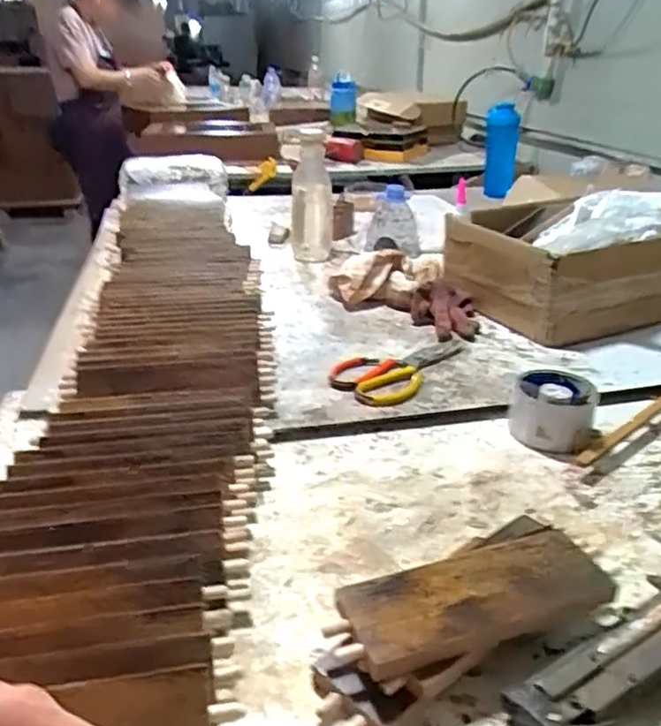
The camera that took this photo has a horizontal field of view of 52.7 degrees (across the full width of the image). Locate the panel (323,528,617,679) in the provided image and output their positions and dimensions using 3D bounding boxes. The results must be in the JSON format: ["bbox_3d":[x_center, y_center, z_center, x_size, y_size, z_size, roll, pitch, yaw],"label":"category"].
[{"bbox_3d":[0.094,0.158,0.446,0.190,0.015,0.071,-9,27,-20],"label":"panel"}]

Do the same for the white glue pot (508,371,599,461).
[{"bbox_3d":[0.231,0.048,0.698,0.075,0.056,0.081,5,26,9],"label":"white glue pot"}]

